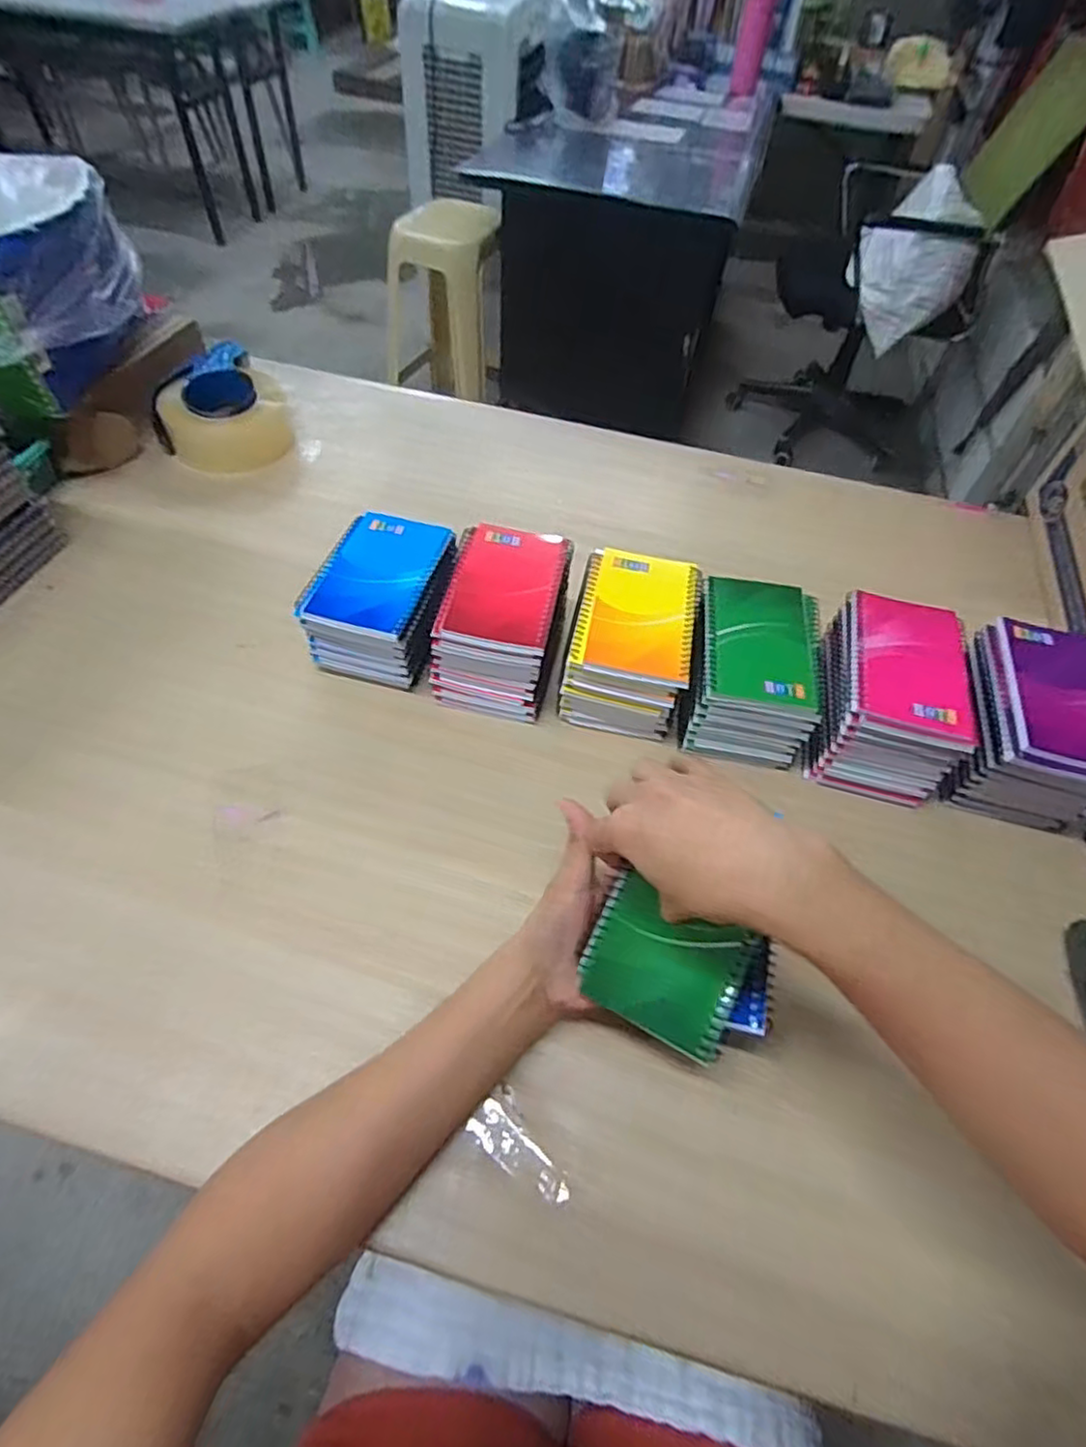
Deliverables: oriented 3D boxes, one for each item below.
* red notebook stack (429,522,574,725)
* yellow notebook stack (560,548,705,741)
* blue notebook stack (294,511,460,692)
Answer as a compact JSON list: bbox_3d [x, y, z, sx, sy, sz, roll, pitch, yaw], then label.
[{"bbox_3d":[-0.033,-0.088,0.561,0.100,0.092,0.132,11,54,3],"label":"red notebook stack"},{"bbox_3d":[0.072,-0.066,0.558,0.094,0.087,0.130,11,55,4],"label":"yellow notebook stack"},{"bbox_3d":[-0.133,-0.106,0.565,0.104,0.077,0.131,11,54,3],"label":"blue notebook stack"}]

